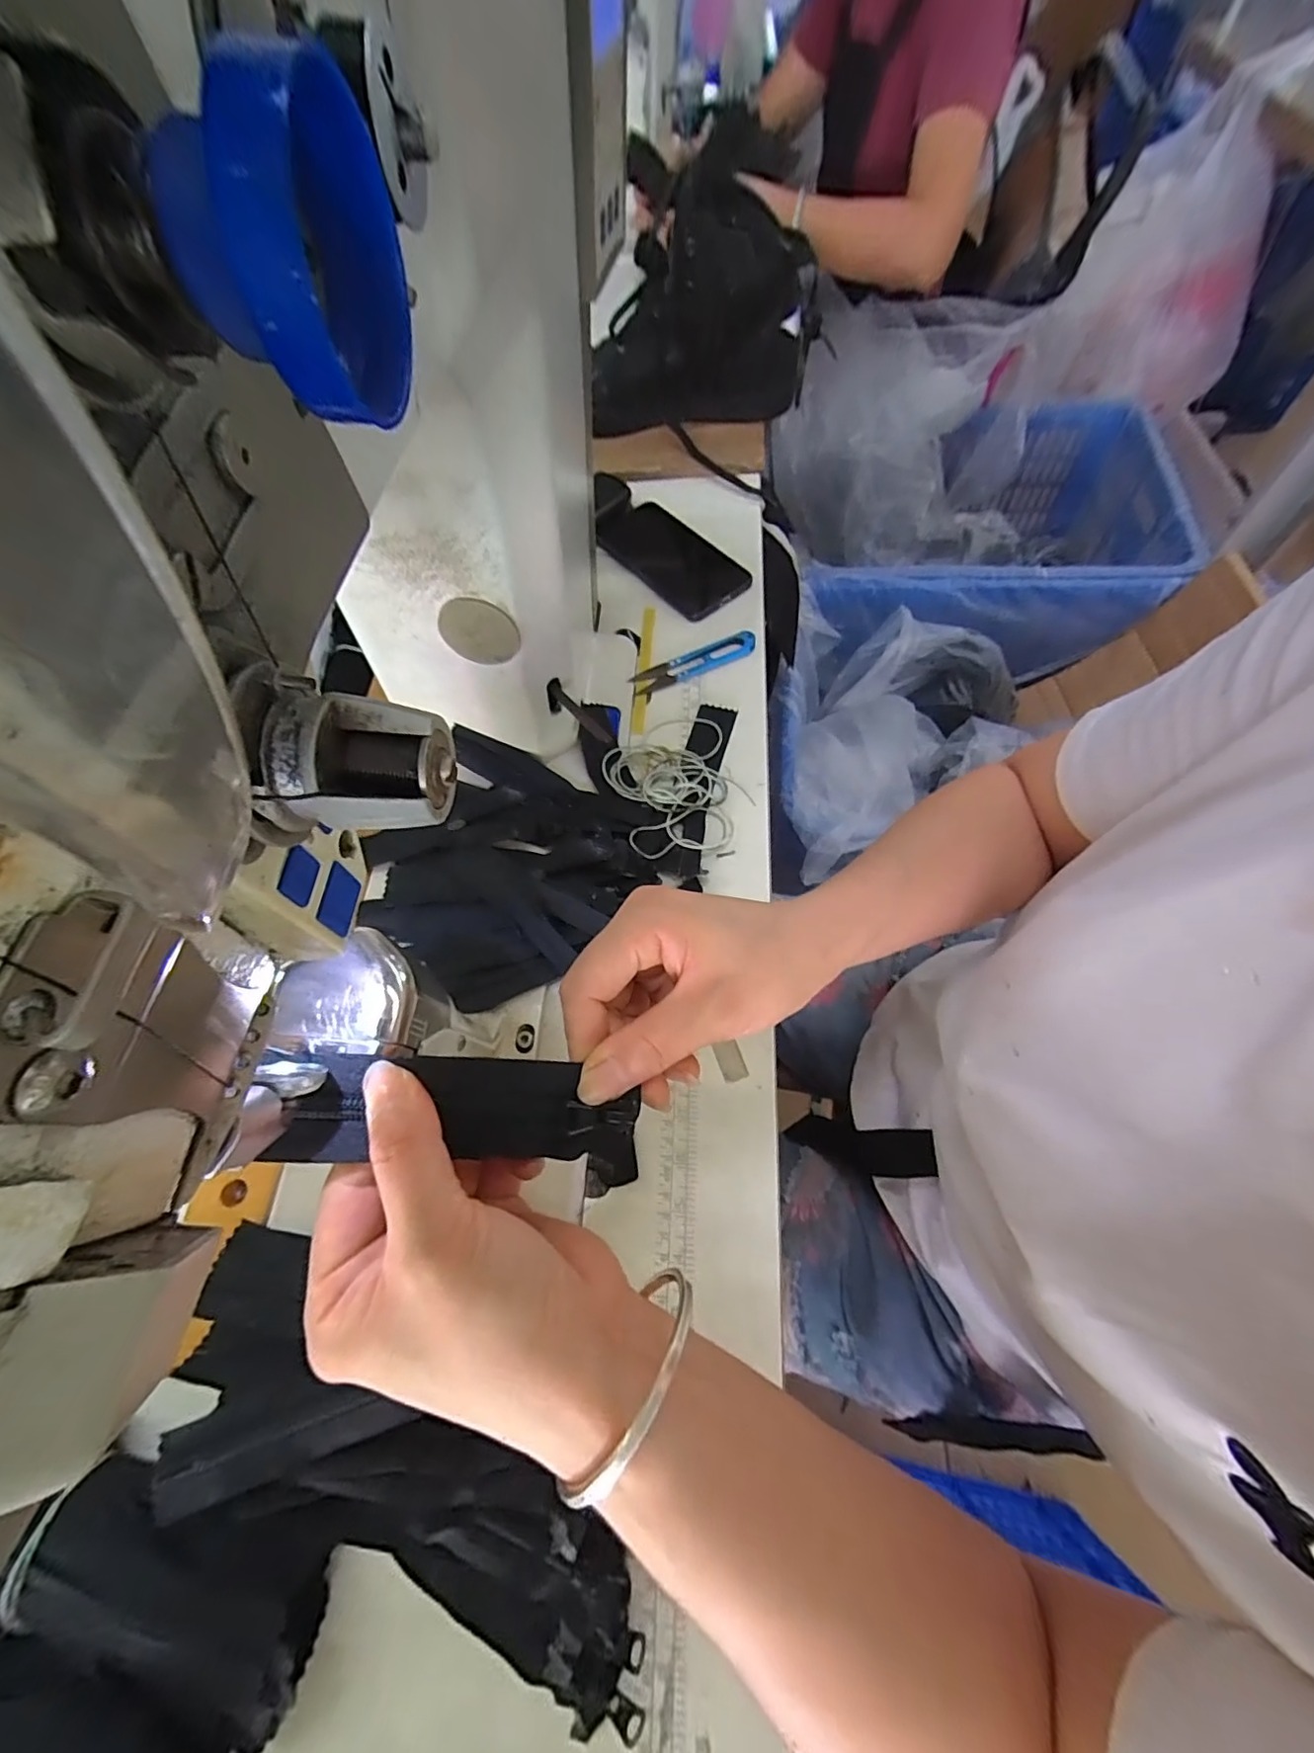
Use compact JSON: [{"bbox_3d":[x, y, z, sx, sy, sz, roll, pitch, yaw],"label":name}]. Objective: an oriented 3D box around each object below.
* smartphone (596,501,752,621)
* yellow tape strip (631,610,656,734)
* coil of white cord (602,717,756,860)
[{"bbox_3d":[0.012,-0.329,0.578,0.081,0.014,0.189,-38,68,-8],"label":"smartphone"},{"bbox_3d":[-0.012,-0.192,0.516,0.013,0.005,0.151,-3,65,16],"label":"yellow tape strip"},{"bbox_3d":[0.015,-0.074,0.450,0.101,0.018,0.129,-19,64,-3],"label":"coil of white cord"}]

